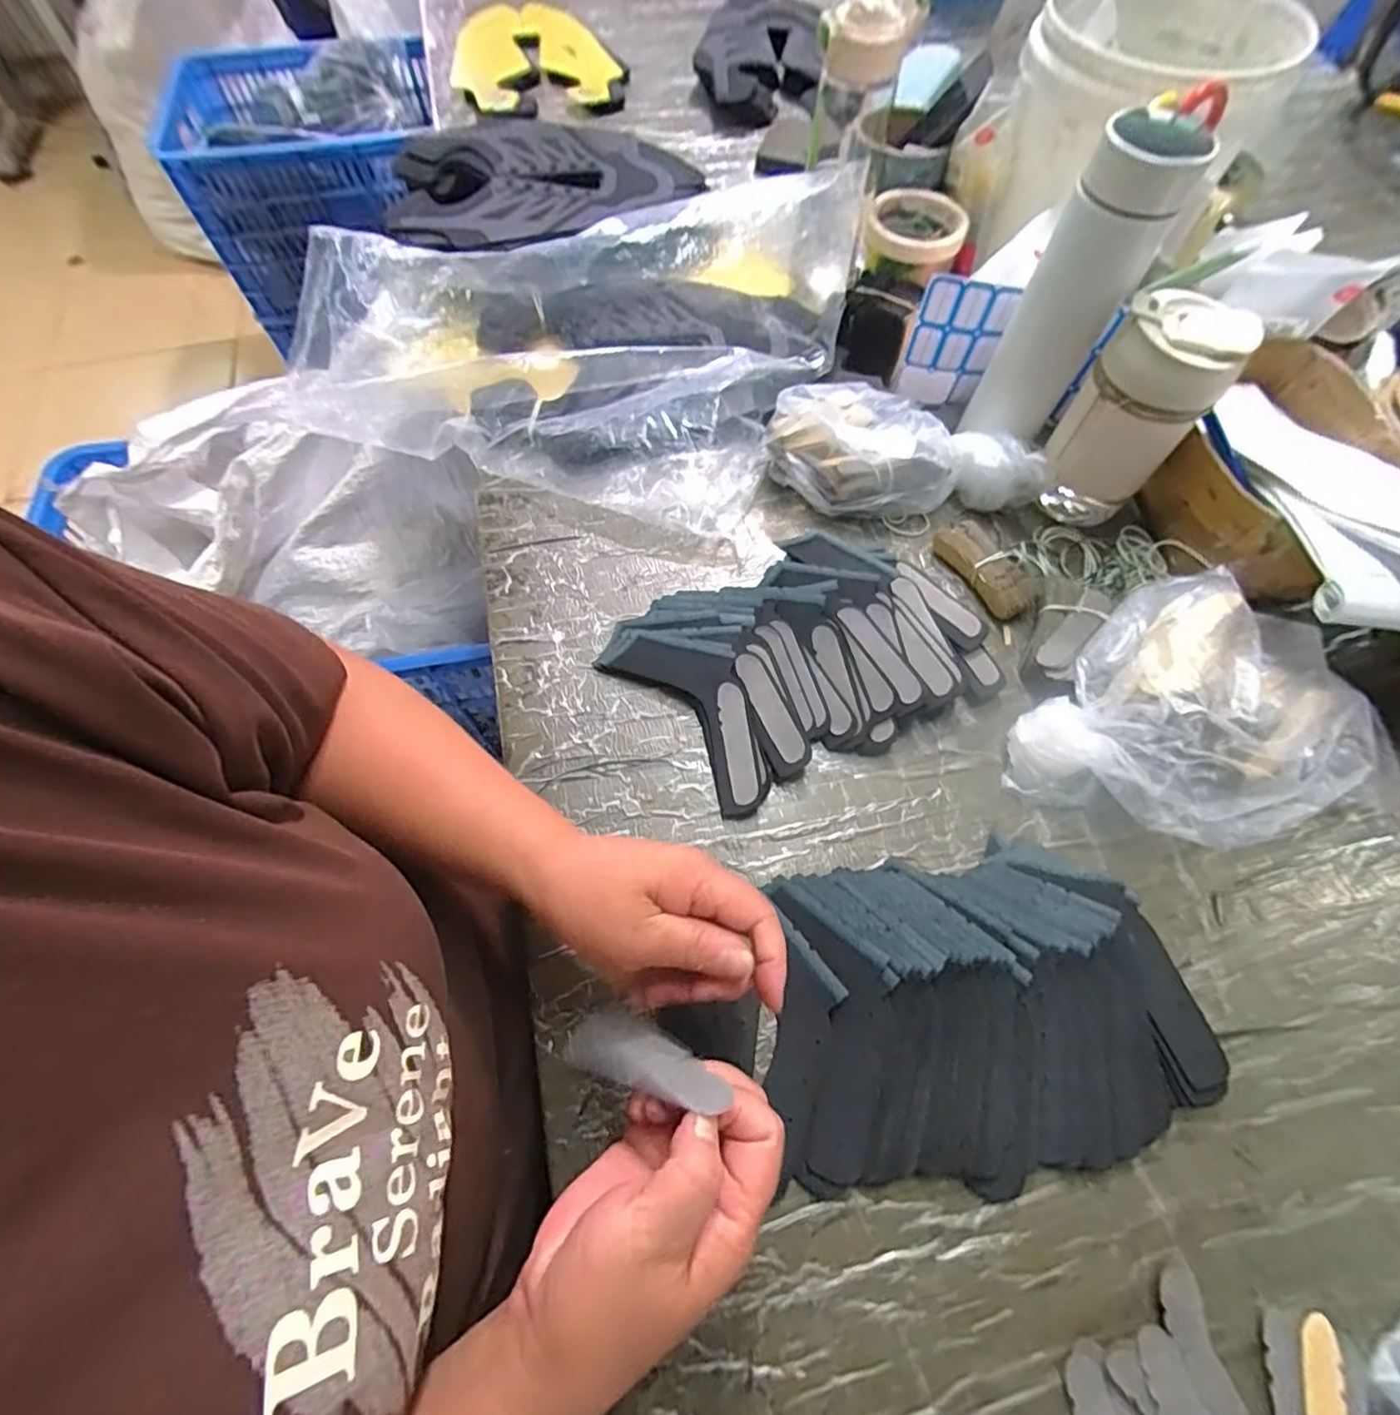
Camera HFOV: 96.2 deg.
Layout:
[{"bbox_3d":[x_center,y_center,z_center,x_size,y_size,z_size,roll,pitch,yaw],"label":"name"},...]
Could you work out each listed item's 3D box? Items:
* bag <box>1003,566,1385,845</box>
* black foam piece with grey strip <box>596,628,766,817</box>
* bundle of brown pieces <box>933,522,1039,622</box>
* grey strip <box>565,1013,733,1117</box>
[{"bbox_3d":[0.328,0.011,0.410,0.165,0.081,0.192,41,70,19],"label":"bag"},{"bbox_3d":[0.001,-0.003,0.441,0.069,0.019,0.154,-36,68,-17],"label":"black foam piece with grey strip"},{"bbox_3d":[0.227,-0.110,0.498,0.035,0.020,0.089,-26,66,-13],"label":"bundle of brown pieces"},{"bbox_3d":[-0.025,0.155,0.278,0.075,0.010,0.024,5,60,32],"label":"grey strip"}]

